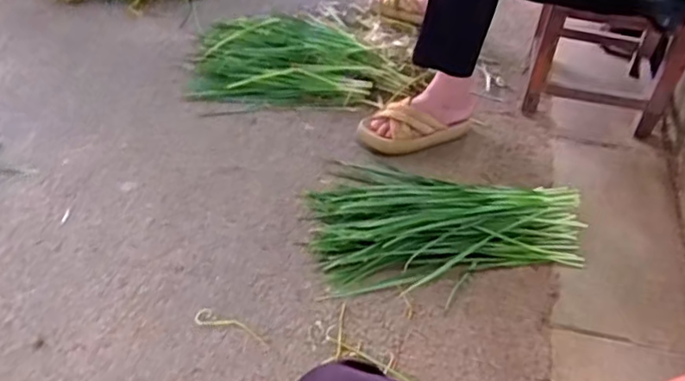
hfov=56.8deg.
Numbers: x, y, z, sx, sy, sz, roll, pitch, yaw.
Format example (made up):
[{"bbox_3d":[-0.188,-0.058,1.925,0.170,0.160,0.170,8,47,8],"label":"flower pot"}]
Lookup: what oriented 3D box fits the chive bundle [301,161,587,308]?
[{"bbox_3d":[0.186,0.055,1.138,0.496,0.057,0.312,4,44,0],"label":"chive bundle"}]

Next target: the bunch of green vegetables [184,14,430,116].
[{"bbox_3d":[-0.093,-0.323,1.510,0.536,0.060,0.373,-4,45,-9],"label":"bunch of green vegetables"}]

